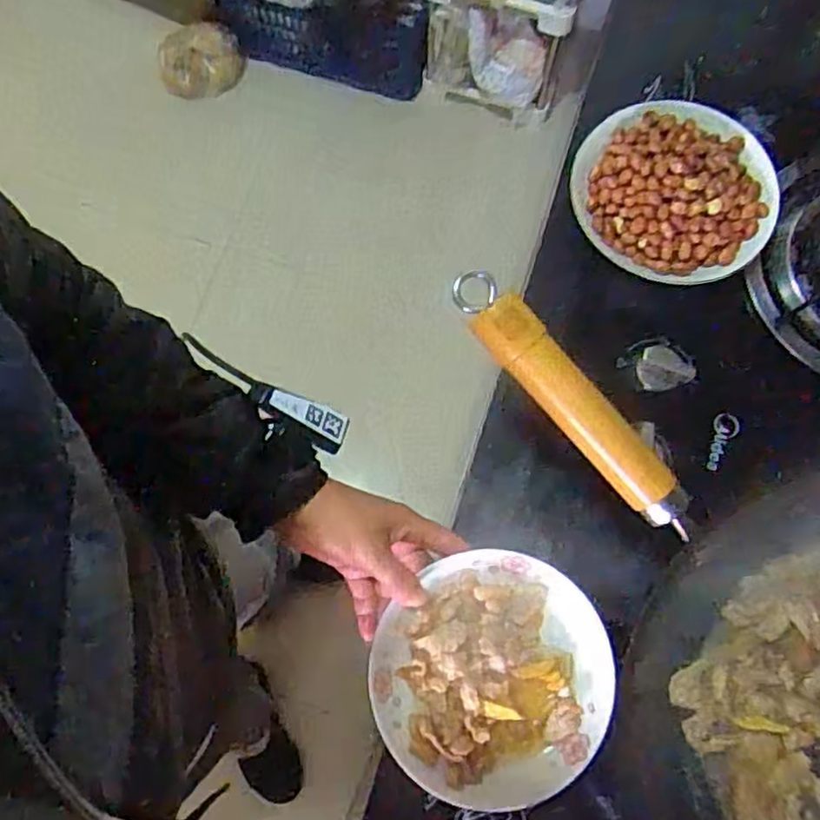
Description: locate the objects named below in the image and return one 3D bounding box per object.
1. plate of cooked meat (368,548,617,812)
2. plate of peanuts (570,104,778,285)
[{"bbox_3d":[0.062,0.195,0.507,0.173,0.022,0.165,0,74,1],"label":"plate of cooked meat"},{"bbox_3d":[0.232,-0.195,0.603,0.170,0.038,0.161,0,74,1],"label":"plate of peanuts"}]

